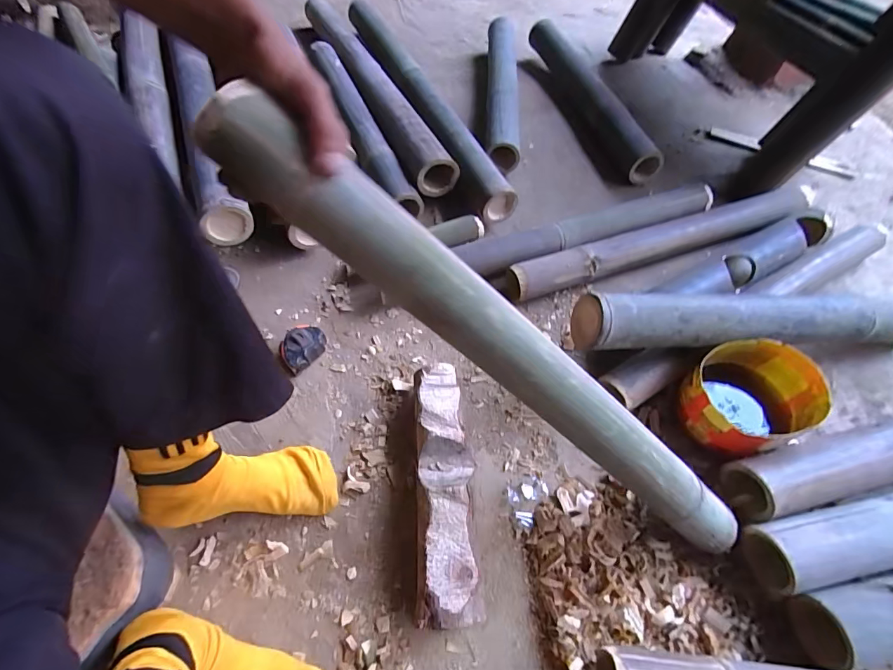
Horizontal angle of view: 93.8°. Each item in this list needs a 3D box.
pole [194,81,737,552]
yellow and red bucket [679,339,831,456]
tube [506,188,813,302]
[{"bbox_3d":[0.081,0.035,0.382,0.618,0.051,0.049,38,61,-20],"label":"pole"},{"bbox_3d":[0.415,0.091,0.588,0.157,0.110,0.137,-23,61,-15],"label":"yellow and red bucket"},{"bbox_3d":[0.369,-0.161,0.737,0.559,0.058,0.059,-13,60,-10],"label":"tube"}]

